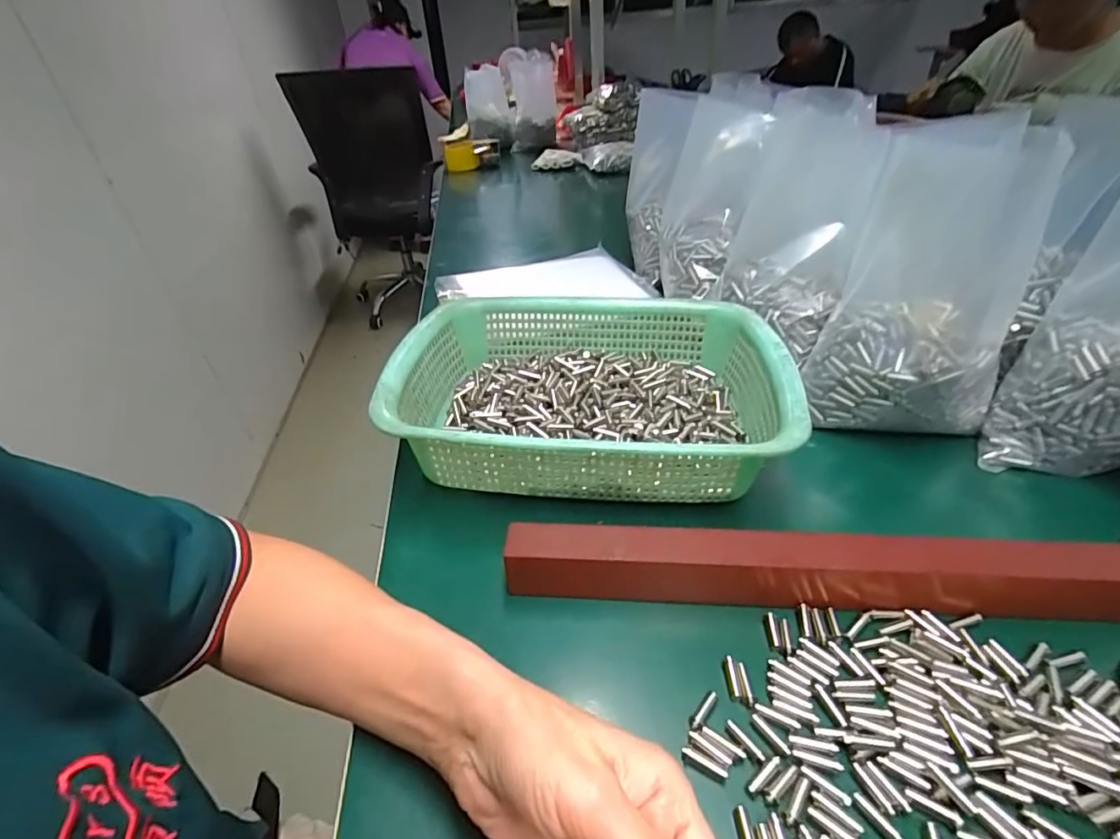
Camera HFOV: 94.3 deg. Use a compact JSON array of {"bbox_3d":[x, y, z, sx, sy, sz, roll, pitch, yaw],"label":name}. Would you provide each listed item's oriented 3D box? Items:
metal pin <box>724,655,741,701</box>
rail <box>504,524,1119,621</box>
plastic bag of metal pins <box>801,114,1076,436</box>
[{"bbox_3d":[0.090,0.134,0.271,0.006,0.004,0.022,-1,36,4],"label":"metal pin"},{"bbox_3d":[0.162,0.087,0.299,0.384,0.038,0.027,0,36,6],"label":"rail"},{"bbox_3d":[0.274,-0.092,0.389,0.128,0.203,0.091,18,41,28],"label":"plastic bag of metal pins"}]

